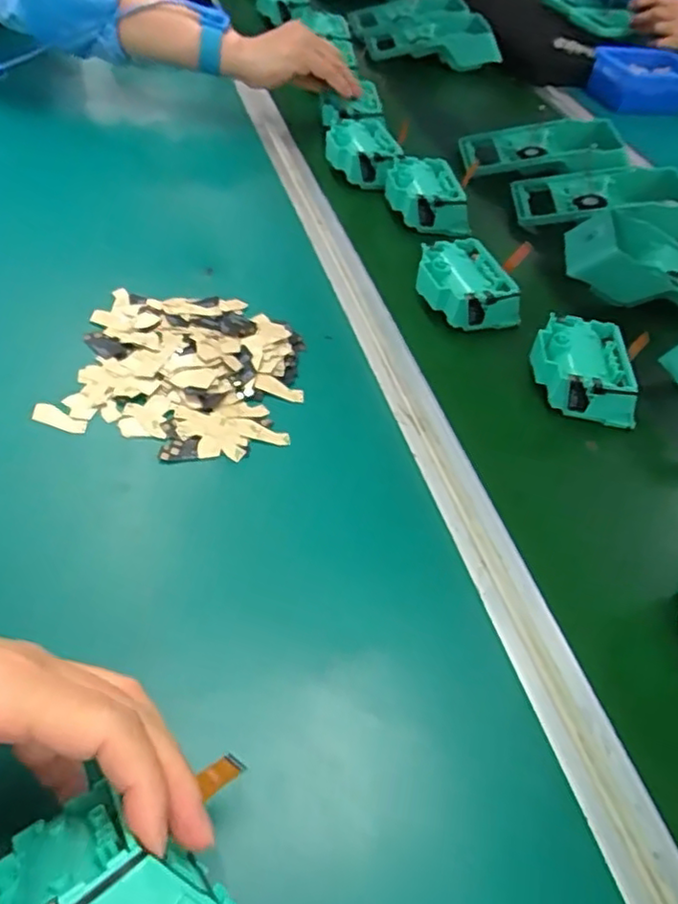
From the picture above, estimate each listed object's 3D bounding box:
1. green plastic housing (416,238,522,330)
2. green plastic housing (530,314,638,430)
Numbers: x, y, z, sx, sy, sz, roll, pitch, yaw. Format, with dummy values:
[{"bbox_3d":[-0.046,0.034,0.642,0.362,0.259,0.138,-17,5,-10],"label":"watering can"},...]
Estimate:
[{"bbox_3d":[0.103,-0.134,0.521,0.067,0.039,0.077,-22,56,-23],"label":"green plastic housing"},{"bbox_3d":[0.180,-0.060,0.479,0.071,0.044,0.073,6,50,-1],"label":"green plastic housing"}]

